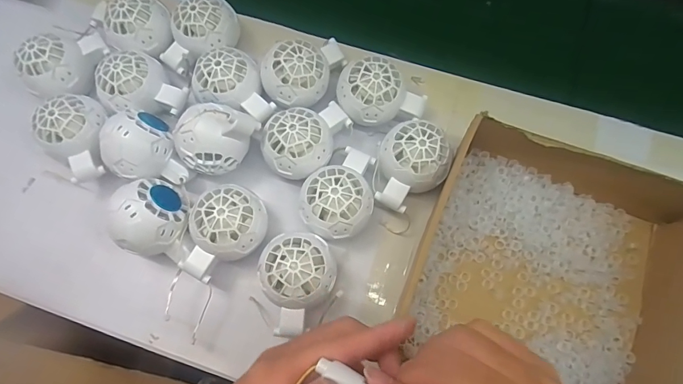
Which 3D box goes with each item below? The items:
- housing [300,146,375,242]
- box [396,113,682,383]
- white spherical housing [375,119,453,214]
[{"bbox_3d":[-0.001,0.001,0.354,0.058,0.057,0.079,11,73,4],"label":"housing"},{"bbox_3d":[0.167,0.065,0.320,0.201,0.068,0.201,23,74,7],"label":"box"},{"bbox_3d":[0.062,-0.021,0.354,0.057,0.050,0.070,4,73,2],"label":"white spherical housing"}]

